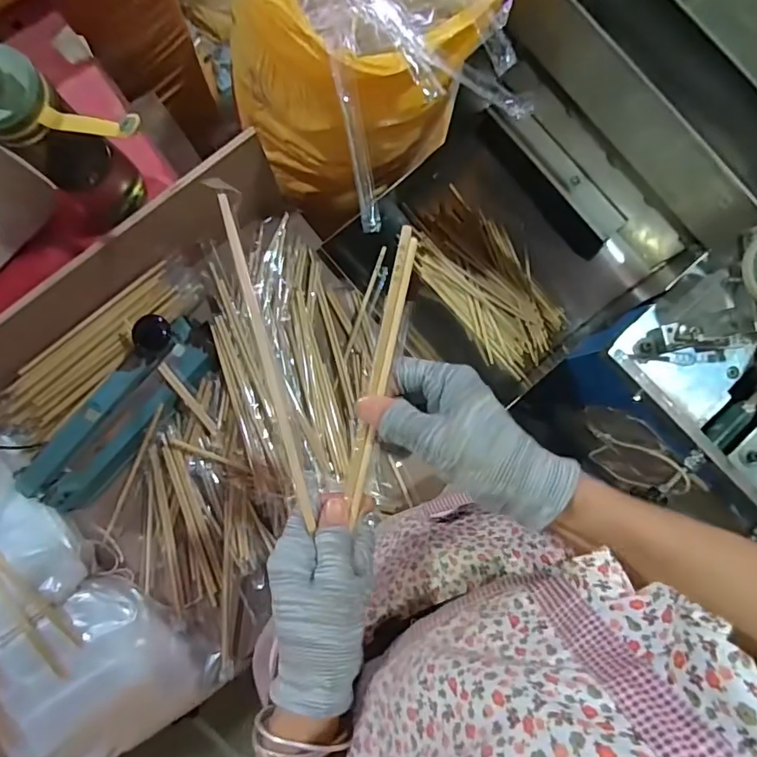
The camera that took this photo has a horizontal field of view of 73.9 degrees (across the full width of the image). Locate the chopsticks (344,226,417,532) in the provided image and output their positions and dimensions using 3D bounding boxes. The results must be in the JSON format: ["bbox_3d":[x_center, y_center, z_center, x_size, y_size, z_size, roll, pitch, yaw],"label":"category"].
[{"bbox_3d":[0.001,-0.004,0.322,0.011,0.006,0.183,12,94,0],"label":"chopsticks"}]

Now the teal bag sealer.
[{"bbox_3d":[-0.343,0.046,0.660,0.073,0.111,0.303,41,86,2],"label":"teal bag sealer"}]

